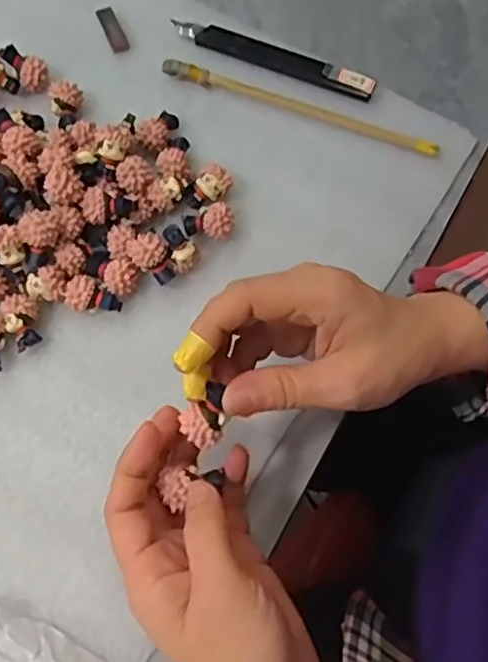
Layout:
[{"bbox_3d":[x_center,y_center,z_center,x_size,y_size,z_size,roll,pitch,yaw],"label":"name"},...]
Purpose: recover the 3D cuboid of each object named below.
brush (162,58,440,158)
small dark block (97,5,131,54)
[{"bbox_3d":[0.036,-0.143,0.406,0.180,0.008,0.012,19,70,5],"label":"brush"},{"bbox_3d":[-0.087,-0.199,0.423,0.011,0.006,0.035,-21,72,-10],"label":"small dark block"}]

